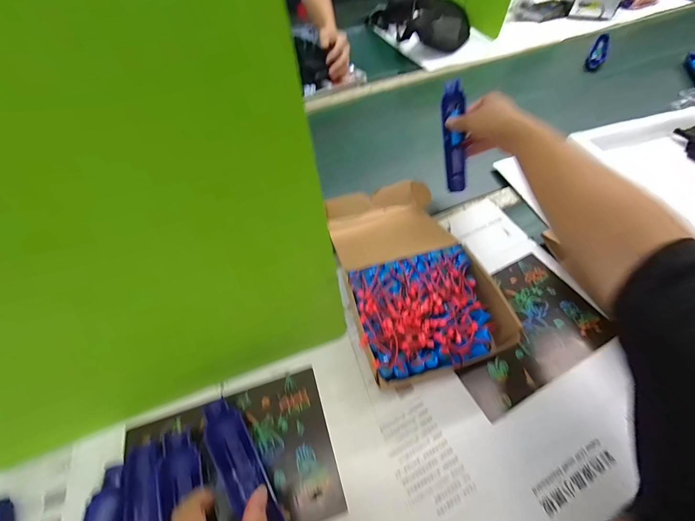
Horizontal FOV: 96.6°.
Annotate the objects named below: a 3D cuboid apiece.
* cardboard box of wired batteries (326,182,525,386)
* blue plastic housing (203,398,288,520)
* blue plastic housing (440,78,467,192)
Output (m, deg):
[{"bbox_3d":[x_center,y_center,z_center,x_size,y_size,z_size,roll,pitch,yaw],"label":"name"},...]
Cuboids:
[{"bbox_3d":[0.076,-0.005,0.426,0.178,0.065,0.311,-13,55,-5],"label":"cardboard box of wired batteries"},{"bbox_3d":[-0.097,0.211,0.300,0.040,0.016,0.162,-34,60,-19],"label":"blue plastic housing"},{"bbox_3d":[0.166,-0.191,0.480,0.028,0.031,0.162,-5,95,0],"label":"blue plastic housing"}]

